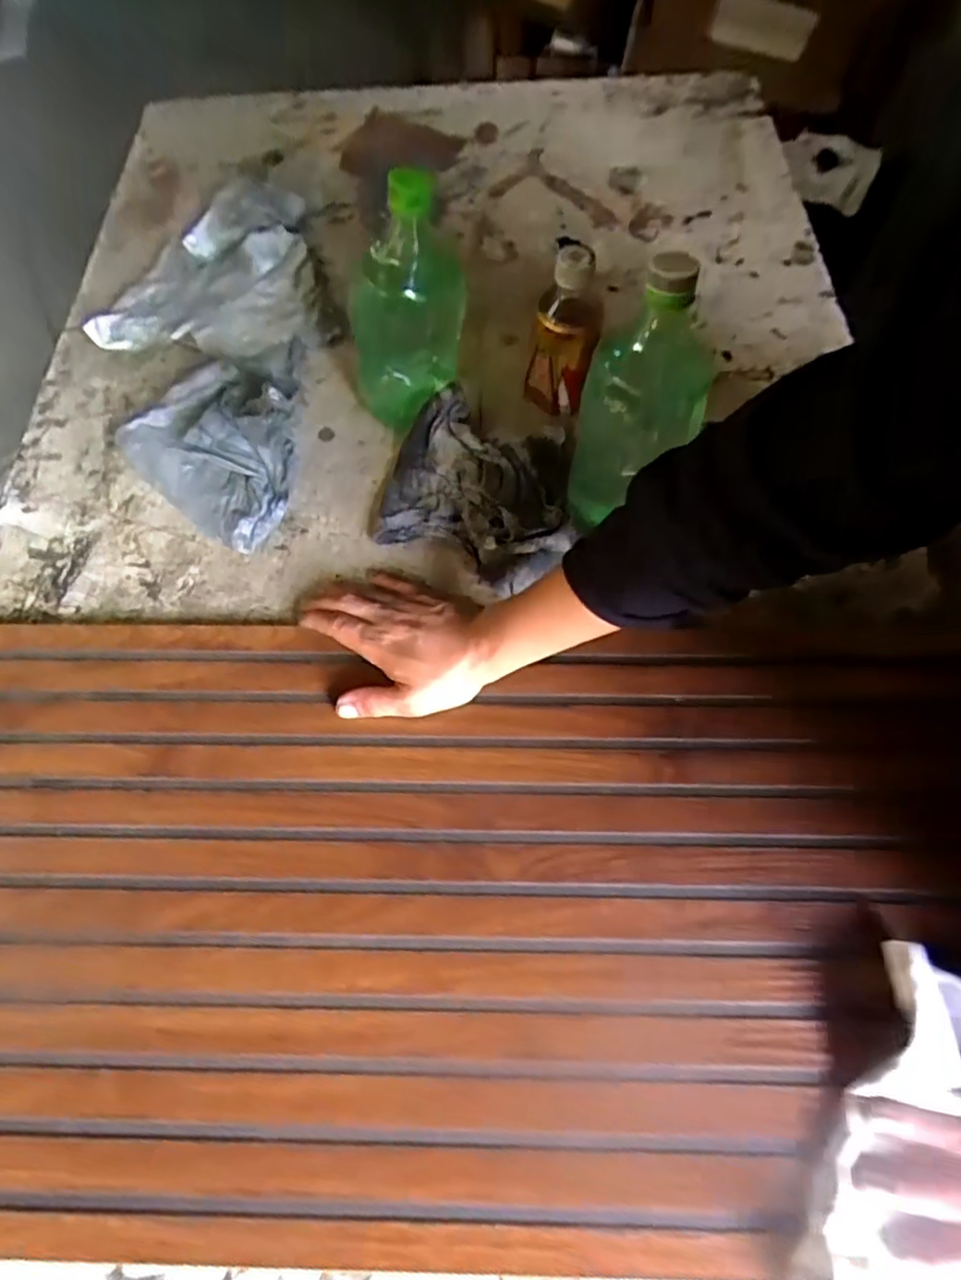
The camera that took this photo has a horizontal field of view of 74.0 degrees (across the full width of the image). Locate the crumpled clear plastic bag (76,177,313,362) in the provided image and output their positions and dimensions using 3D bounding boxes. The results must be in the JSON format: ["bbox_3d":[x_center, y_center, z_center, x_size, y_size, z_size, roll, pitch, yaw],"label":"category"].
[{"bbox_3d":[-0.267,-0.415,0.675,0.203,0.034,0.278,3,64,4],"label":"crumpled clear plastic bag"}]

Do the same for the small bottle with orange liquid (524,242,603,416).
[{"bbox_3d":[0.069,-0.251,0.528,0.054,0.133,0.046,9,64,7],"label":"small bottle with orange liquid"}]

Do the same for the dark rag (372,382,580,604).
[{"bbox_3d":[0.003,-0.125,0.527,0.157,0.035,0.163,14,65,9],"label":"dark rag"}]

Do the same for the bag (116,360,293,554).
[{"bbox_3d":[-0.221,-0.170,0.550,0.178,0.052,0.131,39,71,19],"label":"bag"}]

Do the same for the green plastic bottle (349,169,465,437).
[{"bbox_3d":[-0.058,-0.259,0.506,0.095,0.184,0.075,-4,64,0],"label":"green plastic bottle"}]

